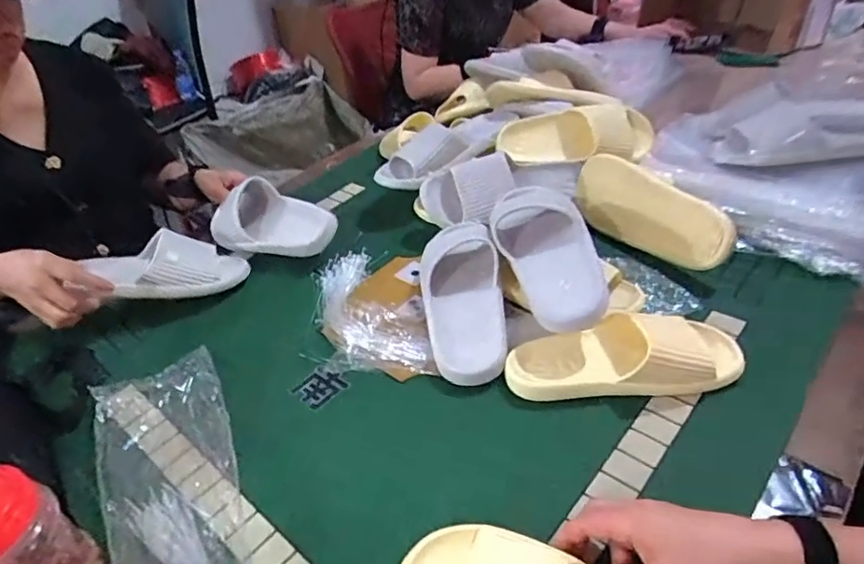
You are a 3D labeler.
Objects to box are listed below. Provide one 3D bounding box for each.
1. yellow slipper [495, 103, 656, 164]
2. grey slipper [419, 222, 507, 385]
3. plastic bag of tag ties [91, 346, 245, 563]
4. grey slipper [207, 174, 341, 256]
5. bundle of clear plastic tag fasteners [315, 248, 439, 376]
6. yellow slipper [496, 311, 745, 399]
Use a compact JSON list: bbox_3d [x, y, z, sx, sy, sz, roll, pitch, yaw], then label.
[{"bbox_3d":[0.236,-0.238,0.927,0.247,0.089,0.113,-4,37,4],"label":"yellow slipper"},{"bbox_3d":[0.034,-0.001,0.712,0.102,0.071,0.267,-5,37,3],"label":"grey slipper"},{"bbox_3d":[-0.245,0.217,0.540,0.125,0.024,0.424,-21,39,-18],"label":"plastic bag of tag ties"},{"bbox_3d":[-0.249,-0.099,0.904,0.229,0.063,0.117,10,85,20],"label":"grey slipper"},{"bbox_3d":[-0.095,0.035,0.743,0.116,0.036,0.269,-18,38,-14],"label":"bundle of clear plastic tag fasteners"},{"bbox_3d":[0.208,0.074,0.621,0.243,0.060,0.095,-2,37,6],"label":"yellow slipper"}]

